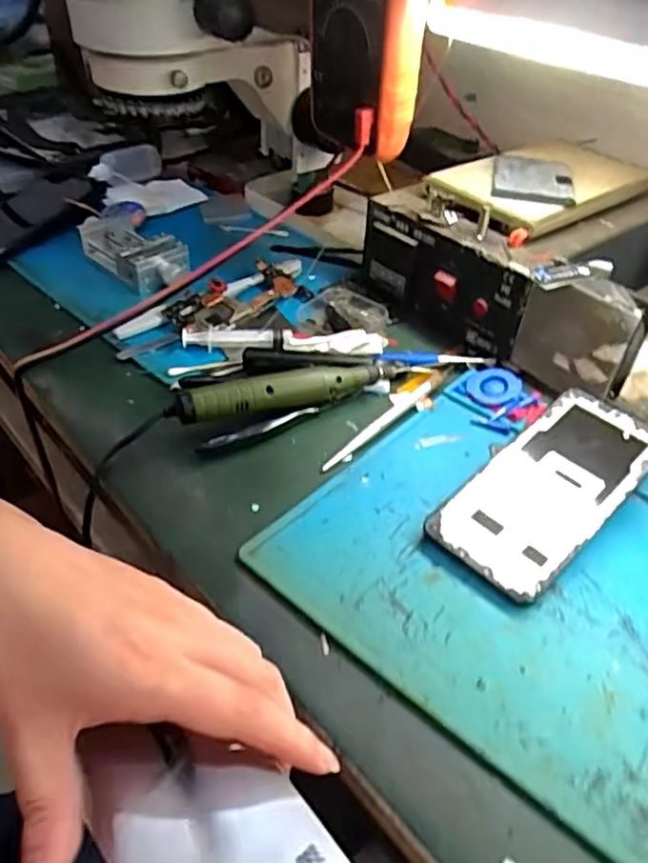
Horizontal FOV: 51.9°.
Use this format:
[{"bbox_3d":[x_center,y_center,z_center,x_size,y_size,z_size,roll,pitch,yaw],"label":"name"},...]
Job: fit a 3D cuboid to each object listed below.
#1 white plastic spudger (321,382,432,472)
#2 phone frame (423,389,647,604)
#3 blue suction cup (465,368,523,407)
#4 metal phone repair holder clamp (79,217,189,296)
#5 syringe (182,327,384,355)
[{"bbox_3d":[0.038,-0.006,0.464,0.010,0.004,0.116,31,51,30],"label":"white plastic spudger"},{"bbox_3d":[0.138,0.031,0.406,0.160,0.006,0.074,-36,55,-26],"label":"phone frame"},{"bbox_3d":[0.125,-0.034,0.490,0.038,0.011,0.038,0,42,0],"label":"blue suction cup"},{"bbox_3d":[-0.174,-0.164,0.617,0.060,0.033,0.132,-31,51,-29],"label":"metal phone repair holder clamp"},{"bbox_3d":[-0.033,-0.070,0.521,0.155,0.018,0.016,3,42,3],"label":"syringe"}]

